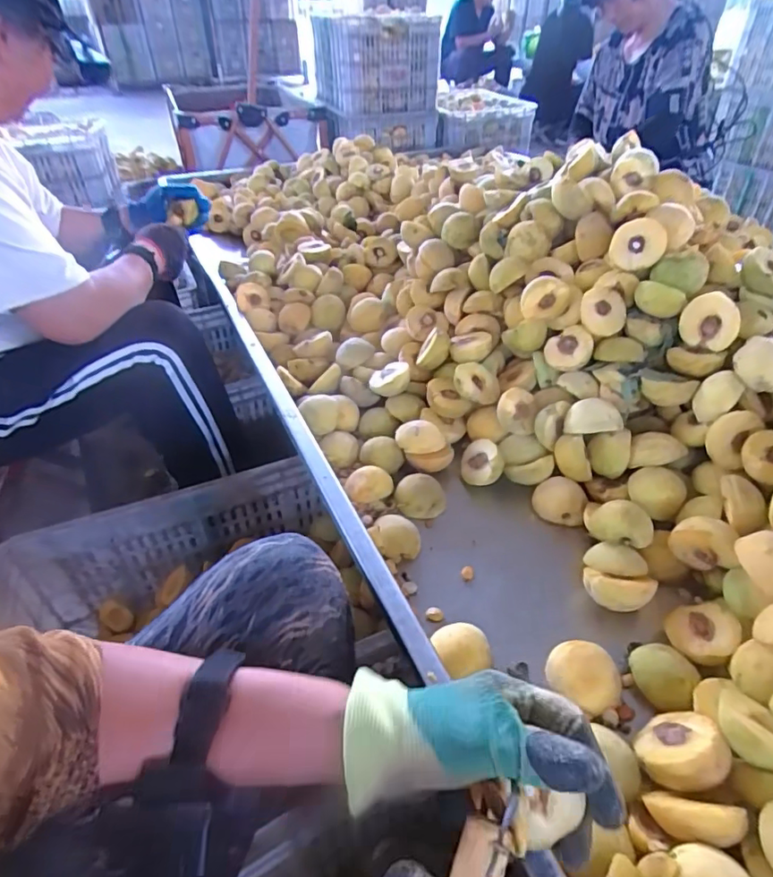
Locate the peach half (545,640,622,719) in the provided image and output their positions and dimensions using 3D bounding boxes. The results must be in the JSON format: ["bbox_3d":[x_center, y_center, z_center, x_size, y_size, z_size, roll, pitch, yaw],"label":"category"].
[{"bbox_3d":[0.166,0.206,0.457,0.058,0.039,0.052,26,47,29],"label":"peach half"}]

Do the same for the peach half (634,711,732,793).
[{"bbox_3d":[0.221,0.229,0.400,0.058,0.063,0.024,-26,84,-56],"label":"peach half"}]

